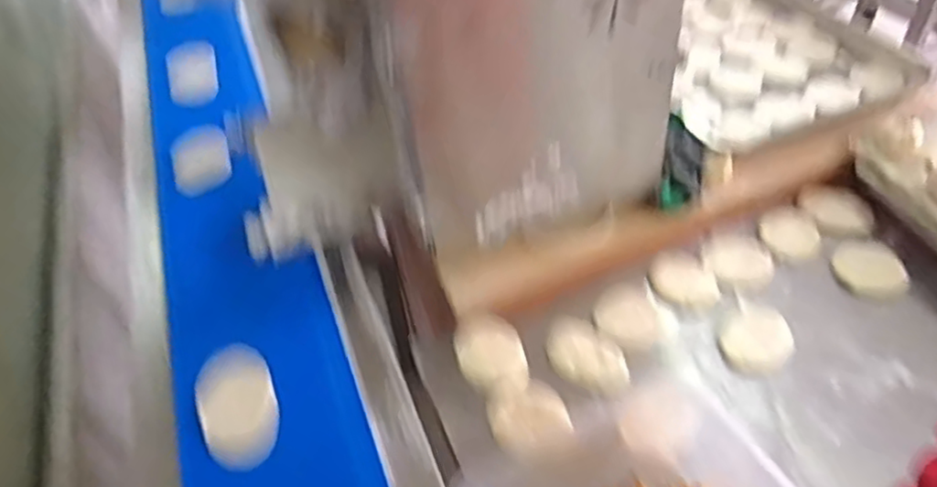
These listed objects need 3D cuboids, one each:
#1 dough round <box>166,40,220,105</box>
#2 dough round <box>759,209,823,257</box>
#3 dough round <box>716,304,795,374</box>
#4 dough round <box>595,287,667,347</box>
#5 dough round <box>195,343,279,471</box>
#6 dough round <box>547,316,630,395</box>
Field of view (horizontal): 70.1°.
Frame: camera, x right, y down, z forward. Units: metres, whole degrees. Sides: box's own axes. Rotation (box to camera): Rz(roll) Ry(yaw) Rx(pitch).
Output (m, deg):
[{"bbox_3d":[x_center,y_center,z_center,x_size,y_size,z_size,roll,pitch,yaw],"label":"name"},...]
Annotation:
[{"bbox_3d":[-0.535,-0.330,1.293,0.100,0.010,0.120,-14,87,1],"label":"dough round"},{"bbox_3d":[0.446,-0.016,0.921,0.075,0.022,0.081,-3,46,3],"label":"dough round"},{"bbox_3d":[0.361,0.119,0.838,0.097,0.015,0.085,-30,51,-22],"label":"dough round"},{"bbox_3d":[0.209,0.092,0.863,0.084,0.019,0.080,-3,46,3],"label":"dough round"},{"bbox_3d":[-0.260,0.182,0.752,0.081,0.014,0.157,-21,48,-14],"label":"dough round"},{"bbox_3d":[0.145,0.140,0.822,0.107,0.023,0.075,28,55,28],"label":"dough round"}]

